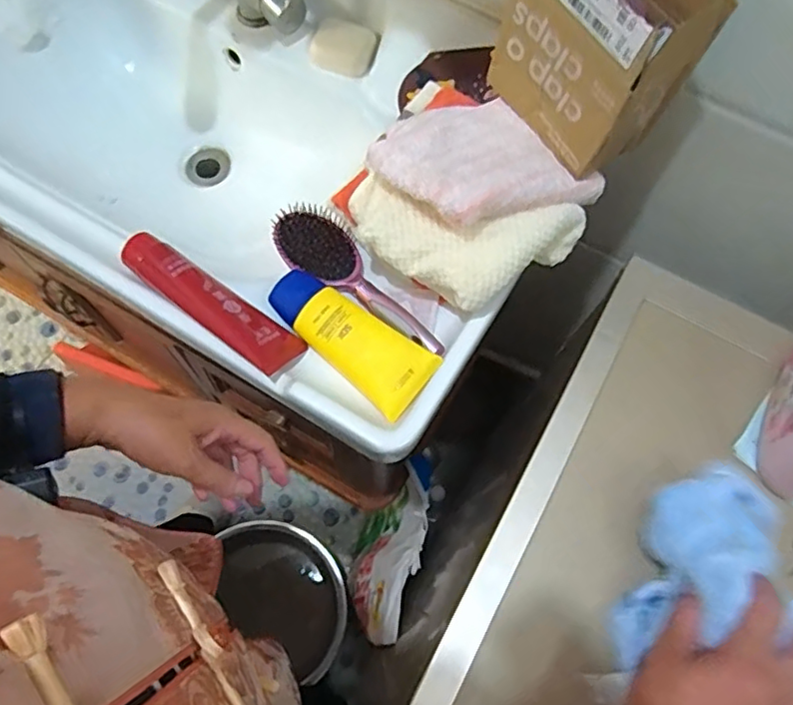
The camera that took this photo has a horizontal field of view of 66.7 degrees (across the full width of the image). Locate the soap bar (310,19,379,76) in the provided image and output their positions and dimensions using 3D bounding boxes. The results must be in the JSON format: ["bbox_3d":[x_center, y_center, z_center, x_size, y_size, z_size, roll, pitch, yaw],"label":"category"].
[{"bbox_3d":[-0.064,-0.377,0.747,0.083,0.023,0.060,18,107,9],"label":"soap bar"}]

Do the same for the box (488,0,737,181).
[{"bbox_3d":[0.192,-0.283,0.553,0.120,0.153,0.156,-27,72,-12],"label":"box"}]

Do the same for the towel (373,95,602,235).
[{"bbox_3d":[0.080,-0.185,0.568,0.180,0.062,0.178,-38,75,-15],"label":"towel"}]

